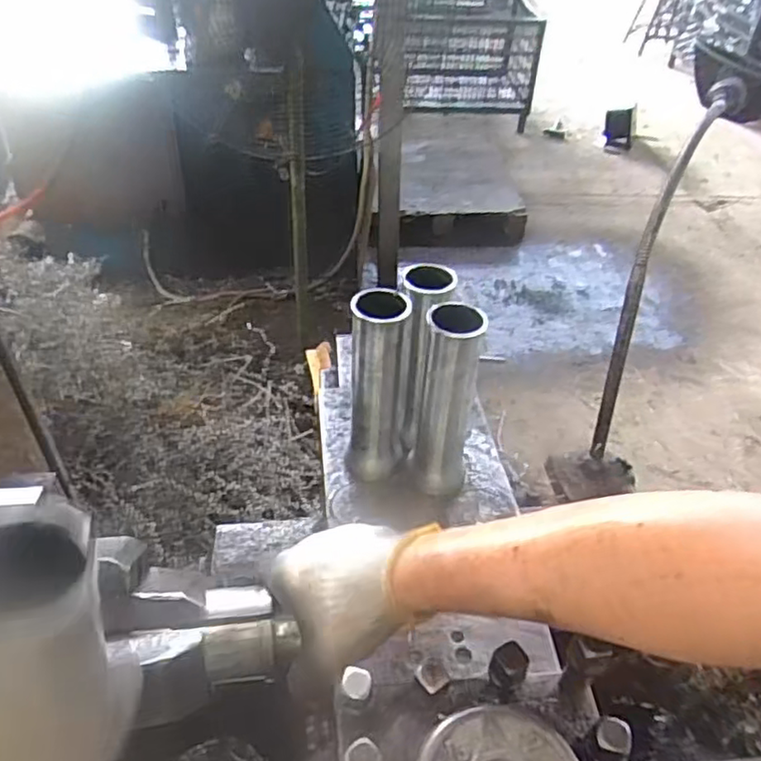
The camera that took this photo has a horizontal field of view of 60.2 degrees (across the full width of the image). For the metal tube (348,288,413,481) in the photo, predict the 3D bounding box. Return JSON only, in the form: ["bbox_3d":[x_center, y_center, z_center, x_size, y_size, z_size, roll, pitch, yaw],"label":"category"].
[{"bbox_3d":[-0.002,0.008,0.605,0.049,0.192,0.044,7,42,4],"label":"metal tube"}]

